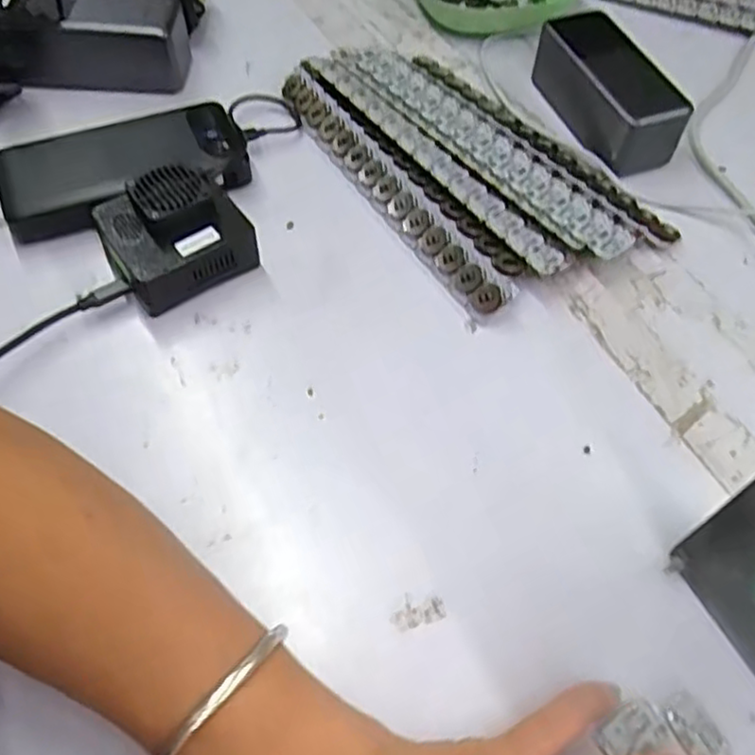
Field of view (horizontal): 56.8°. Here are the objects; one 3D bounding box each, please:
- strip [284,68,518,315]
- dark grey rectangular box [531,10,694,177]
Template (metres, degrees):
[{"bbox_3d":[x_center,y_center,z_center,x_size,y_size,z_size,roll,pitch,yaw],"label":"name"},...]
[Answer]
[{"bbox_3d":[0.003,-0.134,0.476,0.025,0.017,0.252,-29,62,-19],"label":"strip"},{"bbox_3d":[0.169,-0.215,0.520,0.052,0.054,0.134,-16,59,-12],"label":"dark grey rectangular box"}]

